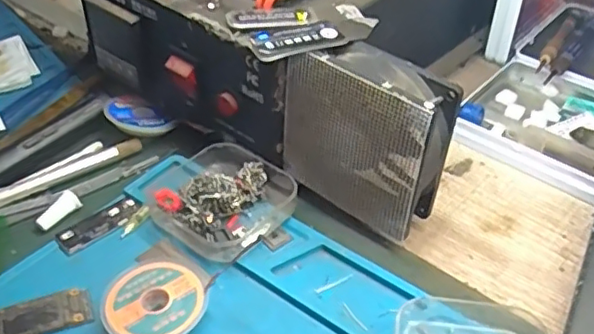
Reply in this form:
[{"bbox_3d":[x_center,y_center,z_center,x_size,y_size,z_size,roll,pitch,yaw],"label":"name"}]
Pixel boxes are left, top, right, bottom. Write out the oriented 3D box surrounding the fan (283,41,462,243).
[{"bbox_3d":[0.033,-0.013,0.304,0.079,0.084,0.028,28,47,28],"label":"fan"}]

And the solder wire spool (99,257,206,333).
[{"bbox_3d":[-0.063,0.062,0.273,0.042,0.013,0.042,1,41,-1],"label":"solder wire spool"}]

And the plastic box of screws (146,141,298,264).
[{"bbox_3d":[-0.039,0.013,0.321,0.066,0.022,0.069,30,48,30],"label":"plastic box of screws"}]

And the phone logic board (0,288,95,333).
[{"bbox_3d":[-0.124,0.069,0.272,0.064,0.004,0.021,-15,43,-18],"label":"phone logic board"}]

